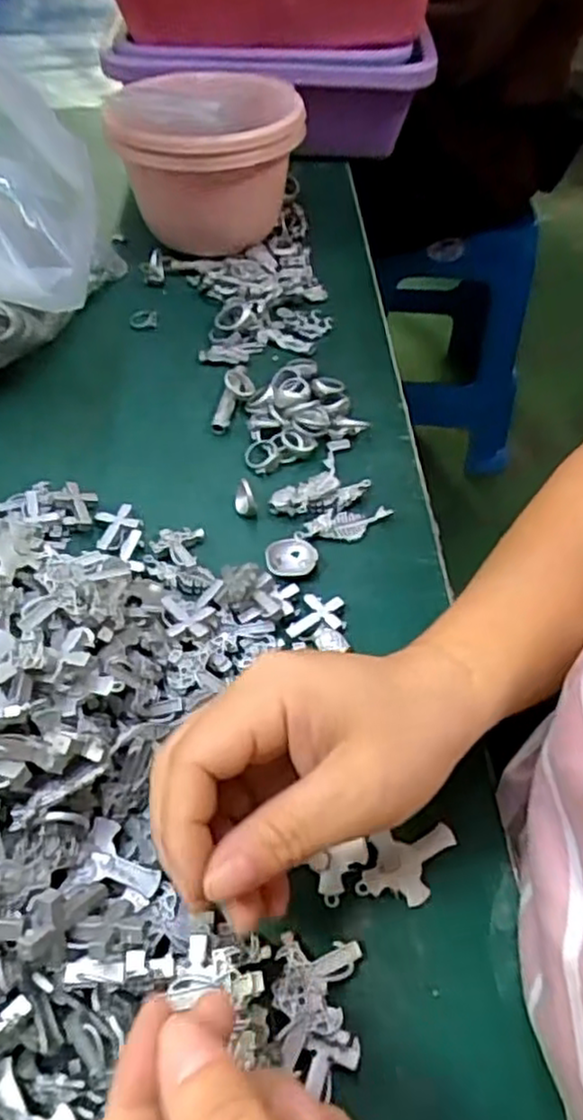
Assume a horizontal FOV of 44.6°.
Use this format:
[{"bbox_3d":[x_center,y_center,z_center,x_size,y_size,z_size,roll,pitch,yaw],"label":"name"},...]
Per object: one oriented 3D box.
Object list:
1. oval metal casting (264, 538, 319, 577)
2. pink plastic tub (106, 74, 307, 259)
[{"bbox_3d":[0.000,-0.002,0.390,0.027,0.007,0.025,-8,52,-7],"label":"oval metal casting"},{"bbox_3d":[-0.063,-0.310,0.557,0.132,0.109,0.140,-4,52,-4],"label":"pink plastic tub"}]

